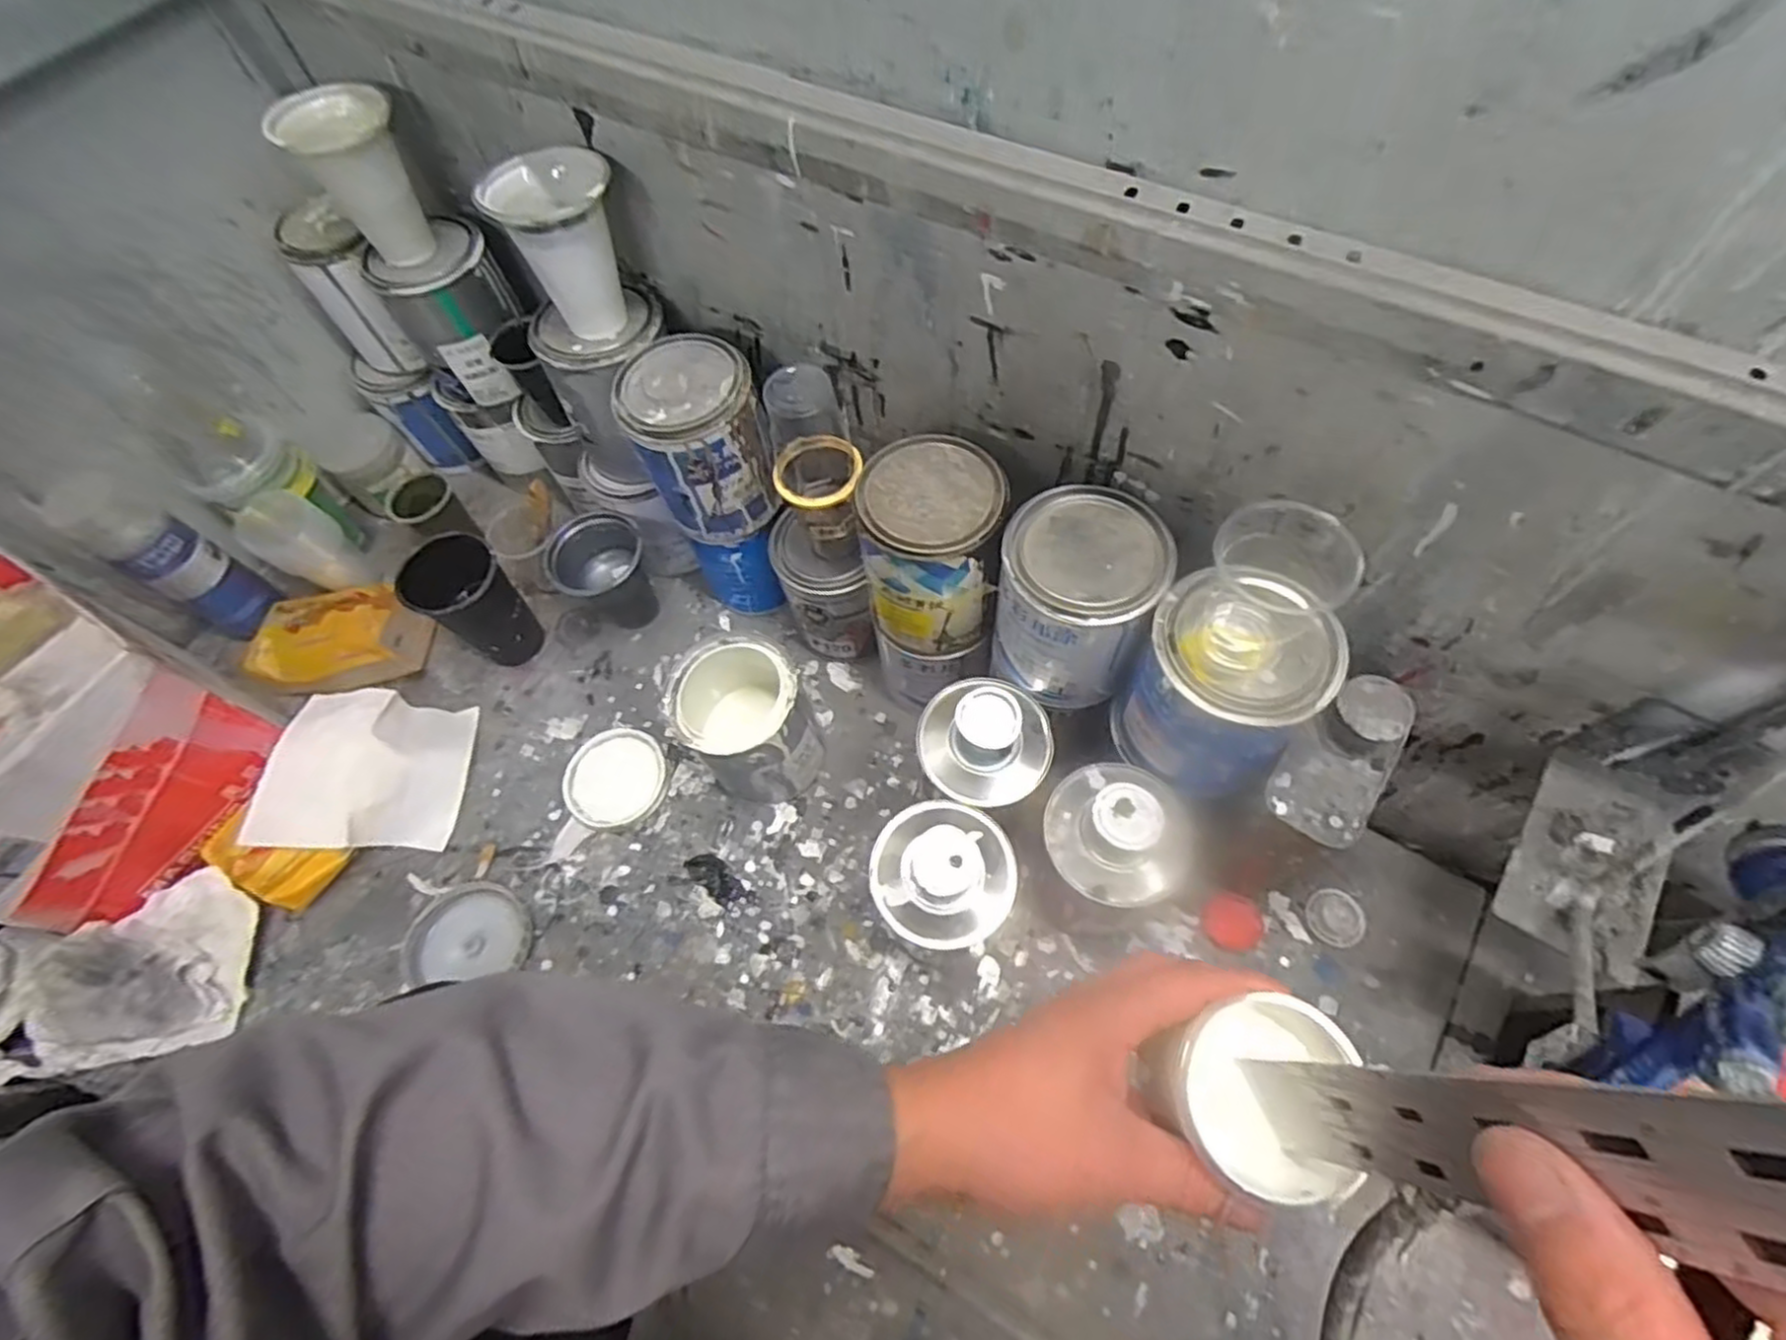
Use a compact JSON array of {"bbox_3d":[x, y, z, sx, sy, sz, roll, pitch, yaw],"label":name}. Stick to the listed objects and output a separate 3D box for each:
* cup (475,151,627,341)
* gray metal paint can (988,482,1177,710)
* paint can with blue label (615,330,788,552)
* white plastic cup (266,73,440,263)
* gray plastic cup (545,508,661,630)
[{"bbox_3d":[-0.242,-0.319,0.573,0.089,0.106,0.081,-27,64,-10],"label":"cup"},{"bbox_3d":[0.126,-0.045,0.536,0.101,0.126,0.095,-2,62,3],"label":"gray metal paint can"},{"bbox_3d":[-0.159,-0.190,0.635,0.104,0.136,0.110,-22,63,-8],"label":"paint can with blue label"},{"bbox_3d":[-0.443,-0.416,0.630,0.084,0.111,0.092,-2,62,3],"label":"white plastic cup"},{"bbox_3d":[-0.277,-0.089,0.750,0.084,0.116,0.083,-2,62,3],"label":"gray plastic cup"}]

